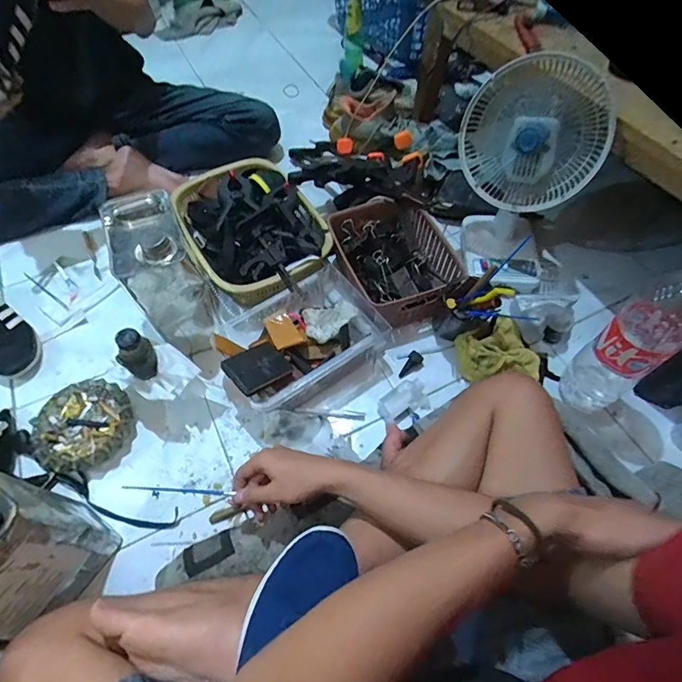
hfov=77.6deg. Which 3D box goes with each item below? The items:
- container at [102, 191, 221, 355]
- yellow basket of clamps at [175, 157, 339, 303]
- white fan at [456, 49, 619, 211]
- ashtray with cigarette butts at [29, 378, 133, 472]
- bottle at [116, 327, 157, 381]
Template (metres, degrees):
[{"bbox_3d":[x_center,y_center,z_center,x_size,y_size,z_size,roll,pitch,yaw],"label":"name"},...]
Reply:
[{"bbox_3d":[-0.290,-0.105,0.720,0.114,0.245,0.158,-26,62,-14],"label":"container"},{"bbox_3d":[-0.175,-0.220,0.859,0.236,0.108,0.358,-26,62,-14],"label":"yellow basket of clamps"},{"bbox_3d":[0.324,-0.338,0.720,0.225,0.199,0.157,20,61,13],"label":"white fan"},{"bbox_3d":[-0.415,0.137,0.687,0.145,0.034,0.145,0,59,1],"label":"ashtray with cigarette butts"},{"bbox_3d":[-0.301,0.019,0.621,0.035,0.092,0.038,1,59,1],"label":"bottle"}]

